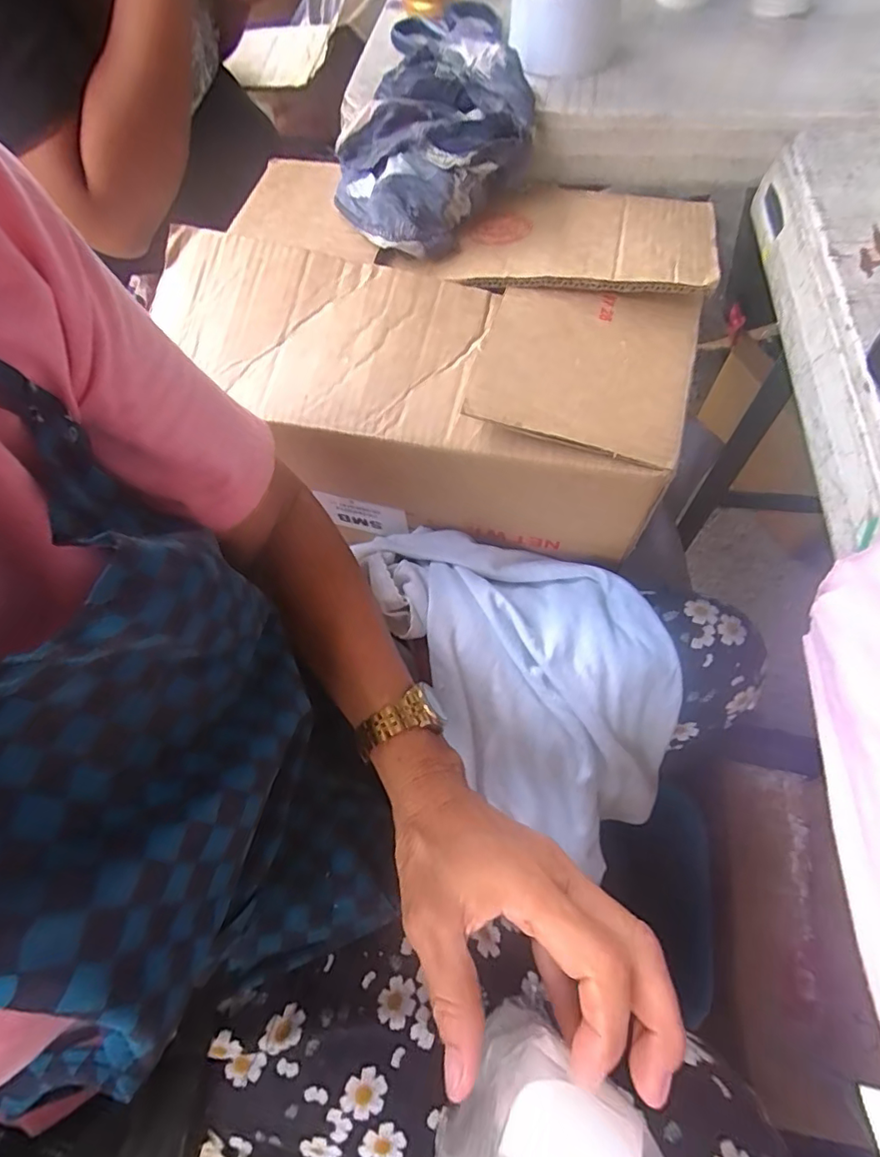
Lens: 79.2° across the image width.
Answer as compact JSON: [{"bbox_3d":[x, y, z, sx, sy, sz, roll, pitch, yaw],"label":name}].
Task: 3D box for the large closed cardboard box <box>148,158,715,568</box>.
[{"bbox_3d":[-0.002,-0.175,0.411,0.339,0.129,0.247,10,63,8],"label":"large closed cardboard box"}]

